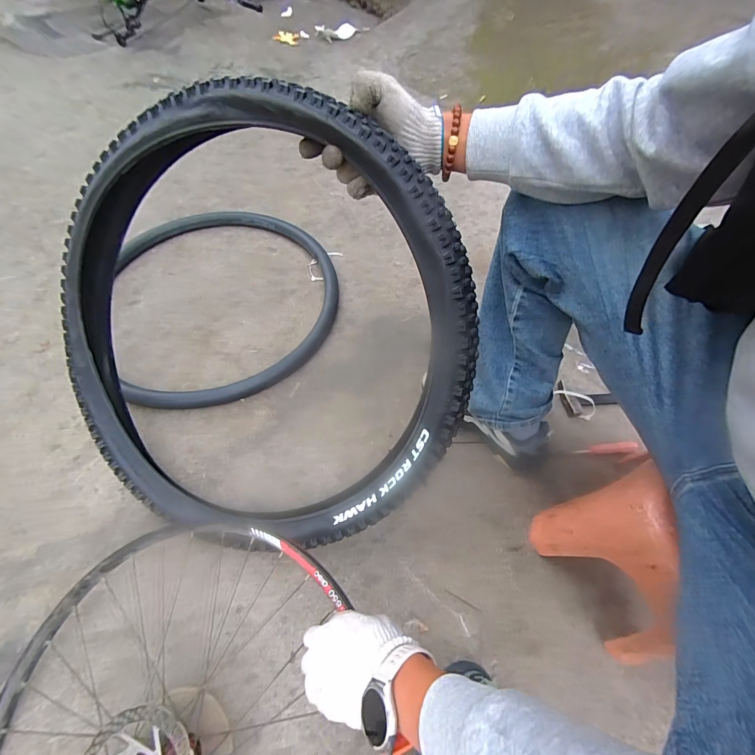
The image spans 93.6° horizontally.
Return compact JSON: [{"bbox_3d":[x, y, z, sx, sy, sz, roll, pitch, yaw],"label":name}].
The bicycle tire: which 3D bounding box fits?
[{"bbox_3d":[-0.195,-0.059,0.525,0.651,0.618,0.076,11,16,8],"label":"bicycle tire"}]

